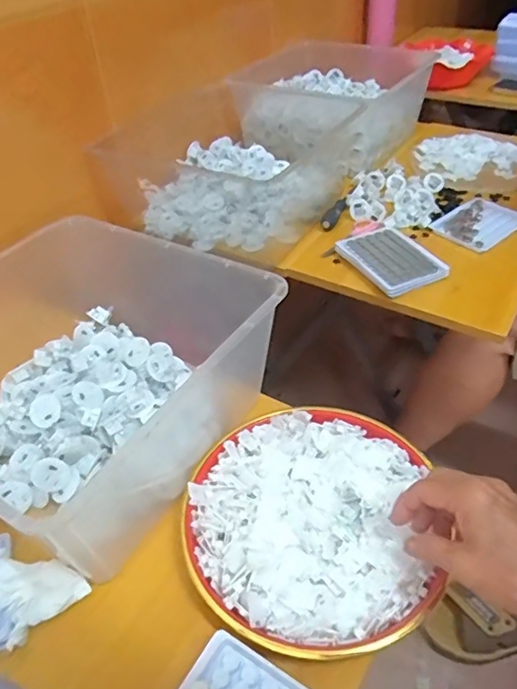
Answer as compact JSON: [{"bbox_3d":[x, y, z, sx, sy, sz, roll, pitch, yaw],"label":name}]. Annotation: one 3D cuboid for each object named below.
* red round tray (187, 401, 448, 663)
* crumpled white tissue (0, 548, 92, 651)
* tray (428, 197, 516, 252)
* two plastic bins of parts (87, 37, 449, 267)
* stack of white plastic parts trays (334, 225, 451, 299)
[{"bbox_3d":[0.040,0.142,0.452,0.204,0.033,0.202,2,44,6],"label":"red round tray"},{"bbox_3d":[-0.181,0.189,0.425,0.062,0.025,0.065,-34,51,-28],"label":"crumpled white tissue"},{"bbox_3d":[0.331,-0.183,0.797,0.129,0.009,0.093,-31,50,-26],"label":"tray"},{"bbox_3d":[0.052,-0.377,0.925,0.306,0.119,0.626,21,49,24],"label":"two plastic bins of parts"},{"bbox_3d":[0.183,-0.117,0.733,0.102,0.013,0.142,-22,46,-18],"label":"stack of white plastic parts trays"}]

